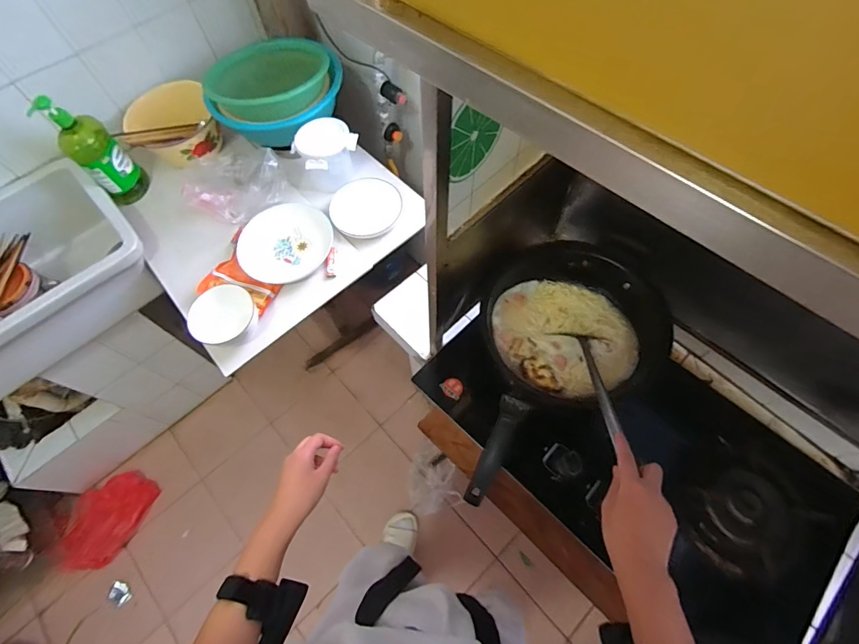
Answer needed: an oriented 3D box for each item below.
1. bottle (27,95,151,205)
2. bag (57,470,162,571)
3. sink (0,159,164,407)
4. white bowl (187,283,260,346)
[{"bbox_3d":[-0.813,-0.415,1.008,0.084,0.248,0.110,35,70,17],"label":"bottle"},{"bbox_3d":[-1.085,0.662,1.382,0.206,0.108,0.309,16,66,10],"label":"bag"},{"bbox_3d":[-1.048,-0.064,1.034,0.409,0.221,0.643,40,72,19],"label":"sink"},{"bbox_3d":[-0.434,-0.008,0.875,0.128,0.086,0.114,-40,69,-16],"label":"white bowl"}]

